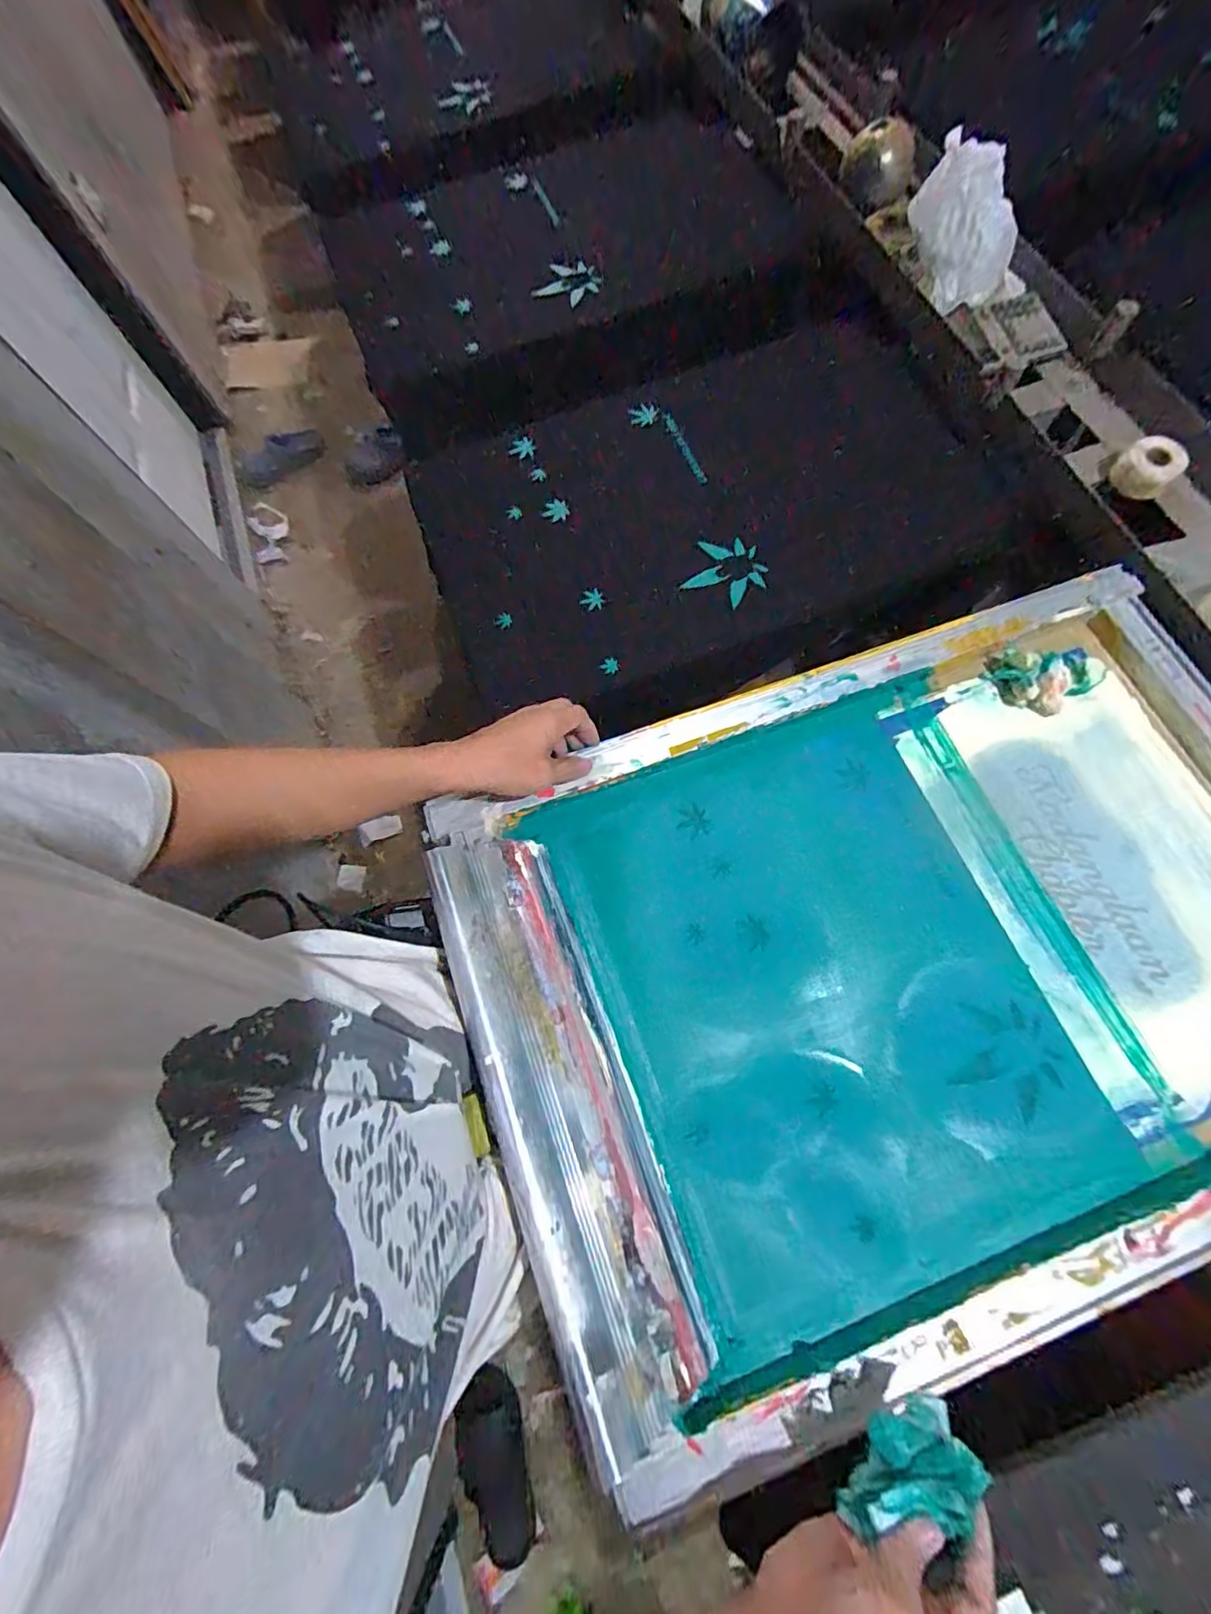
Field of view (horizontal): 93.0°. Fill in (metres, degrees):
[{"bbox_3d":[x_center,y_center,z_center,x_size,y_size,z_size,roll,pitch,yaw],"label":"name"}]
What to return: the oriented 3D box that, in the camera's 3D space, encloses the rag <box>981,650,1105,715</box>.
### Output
[{"bbox_3d":[0.439,-0.139,0.567,0.100,0.033,0.078,-32,73,-6],"label":"rag"}]

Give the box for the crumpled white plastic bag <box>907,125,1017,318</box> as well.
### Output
[{"bbox_3d":[0.434,-0.716,0.708,0.077,0.110,0.140,-33,73,-11],"label":"crumpled white plastic bag"}]

